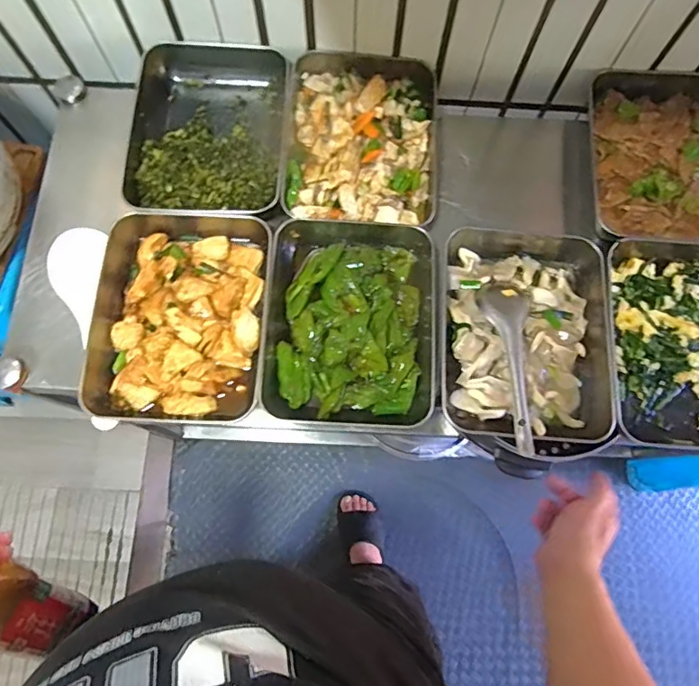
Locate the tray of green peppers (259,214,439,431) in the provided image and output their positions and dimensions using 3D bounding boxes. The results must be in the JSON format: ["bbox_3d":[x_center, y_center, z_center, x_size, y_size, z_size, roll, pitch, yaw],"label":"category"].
[{"bbox_3d":[0.003,-0.021,0.660,0.201,0.077,0.253,2,74,0],"label":"tray of green peppers"}]

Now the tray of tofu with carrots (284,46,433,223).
[{"bbox_3d":[0.016,-0.274,0.684,0.189,0.038,0.235,4,74,0],"label":"tray of tofu with carrots"}]

